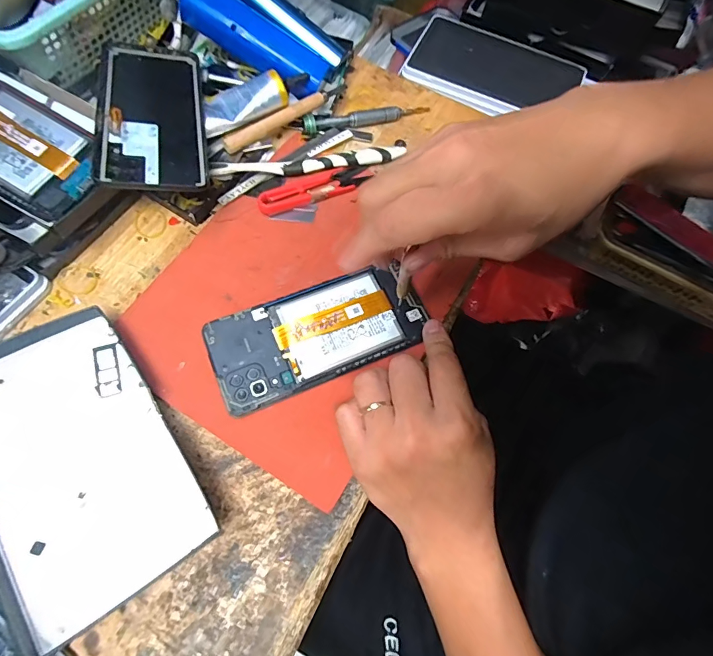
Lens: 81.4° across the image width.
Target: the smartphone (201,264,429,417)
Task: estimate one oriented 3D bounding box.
[{"bbox_3d":[-0.027,0.002,0.305,0.155,0.005,0.071,-21,72,-12],"label":"smartphone"}]

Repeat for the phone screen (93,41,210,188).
[{"bbox_3d":[-0.158,-0.167,0.323,0.073,0.007,0.155,-2,62,-21],"label":"phone screen"}]

